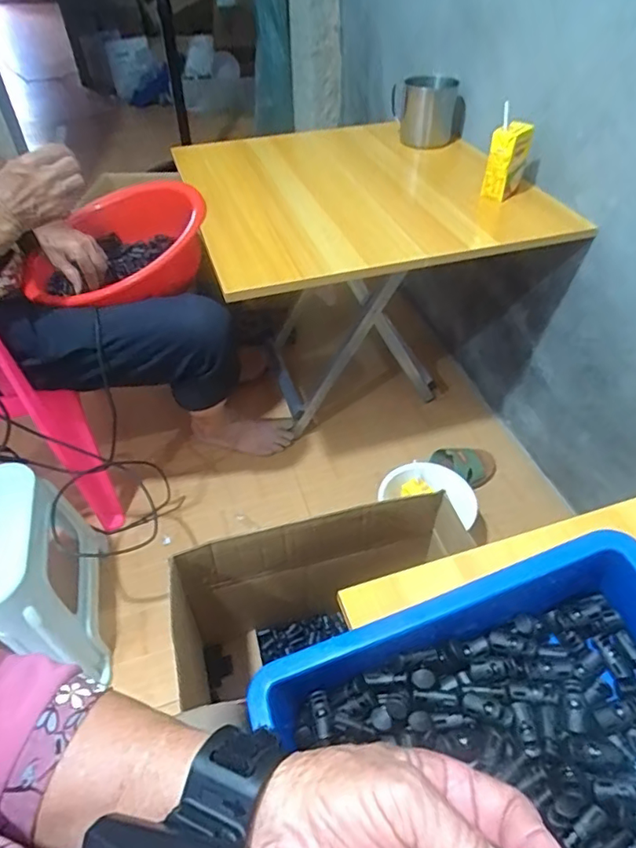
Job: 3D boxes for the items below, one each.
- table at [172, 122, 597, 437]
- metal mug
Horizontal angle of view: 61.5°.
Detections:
[{"bbox_3d":[0.081,-0.276,1.164,0.615,0.512,0.625,-14,47,-13],"label":"table"},{"bbox_3d":[0.226,-0.650,1.100,0.125,0.123,0.100,-6,45,-5],"label":"metal mug"}]

